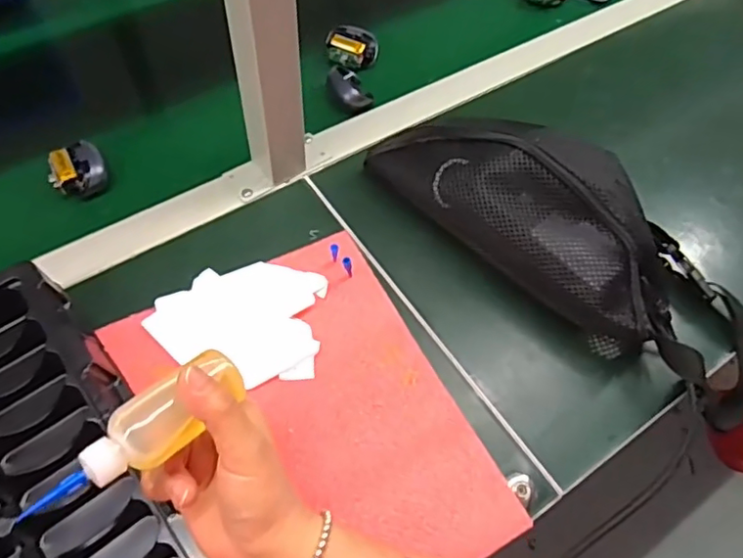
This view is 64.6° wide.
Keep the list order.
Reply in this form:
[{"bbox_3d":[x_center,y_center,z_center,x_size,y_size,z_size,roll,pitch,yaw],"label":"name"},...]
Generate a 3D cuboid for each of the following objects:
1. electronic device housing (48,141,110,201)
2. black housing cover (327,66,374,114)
[{"bbox_3d":[-0.264,-0.098,0.530,0.048,0.029,0.044,2,58,-3],"label":"electronic device housing"},{"bbox_3d":[-0.023,-0.197,0.609,0.037,0.021,0.057,-20,61,-15],"label":"black housing cover"}]

